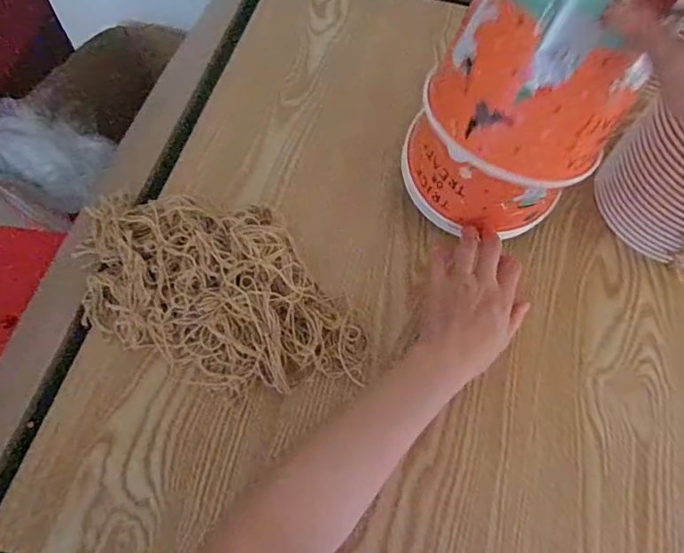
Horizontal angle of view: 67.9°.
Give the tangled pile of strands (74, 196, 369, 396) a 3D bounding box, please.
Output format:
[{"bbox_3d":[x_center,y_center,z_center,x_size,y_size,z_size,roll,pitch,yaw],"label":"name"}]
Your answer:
[{"bbox_3d":[-0.116,0.011,0.469,0.287,0.058,0.173,6,64,1],"label":"tangled pile of strands"}]

